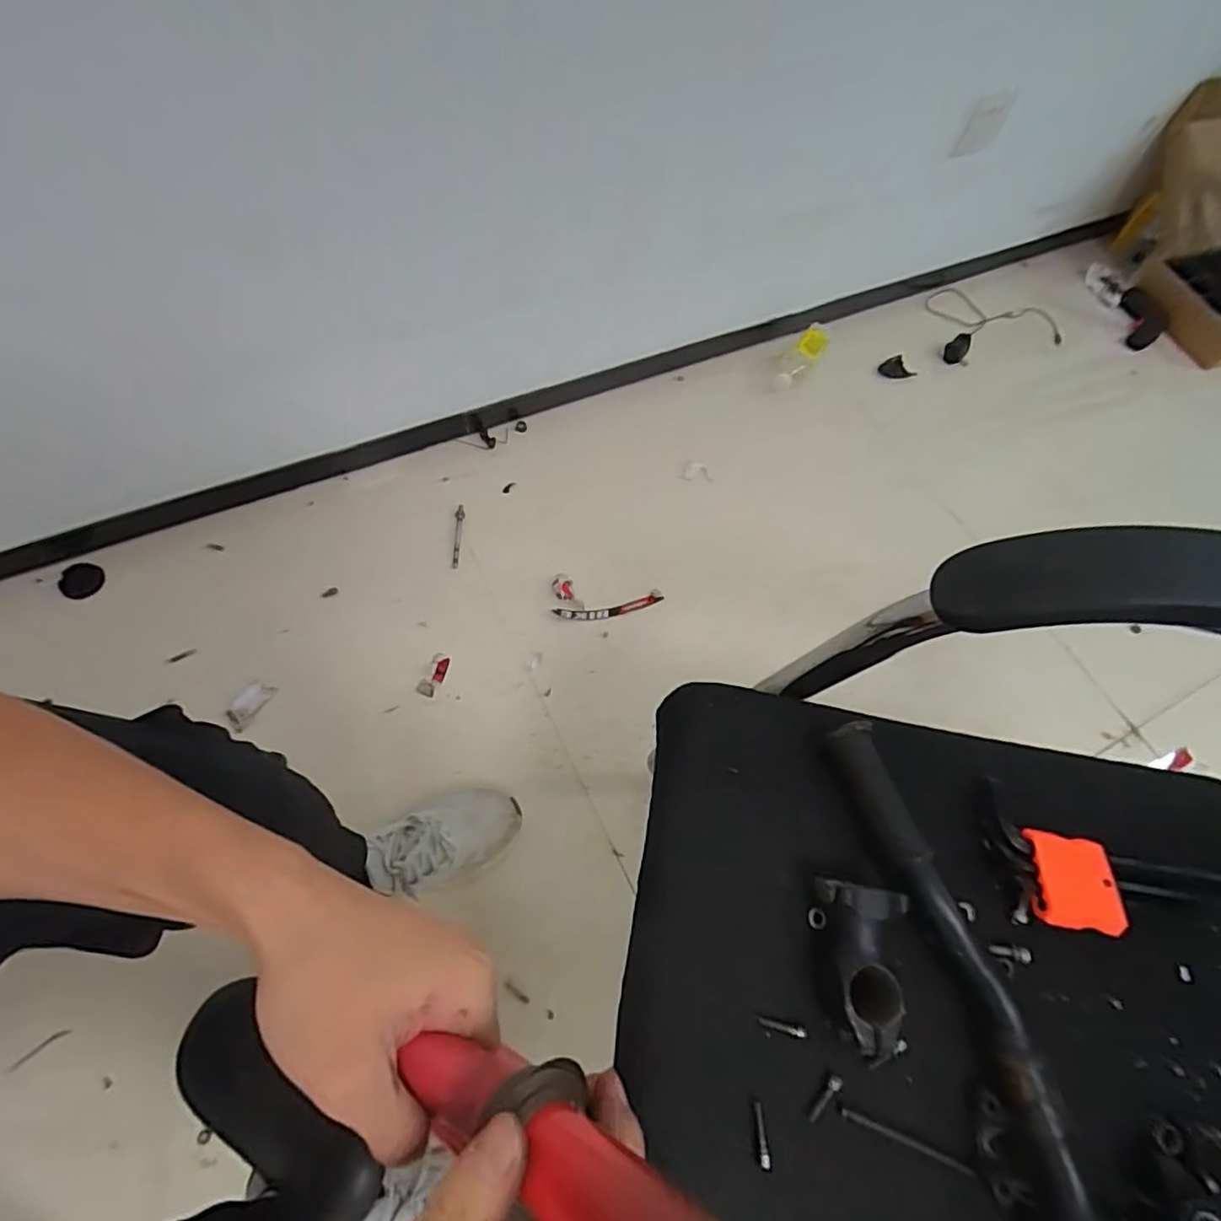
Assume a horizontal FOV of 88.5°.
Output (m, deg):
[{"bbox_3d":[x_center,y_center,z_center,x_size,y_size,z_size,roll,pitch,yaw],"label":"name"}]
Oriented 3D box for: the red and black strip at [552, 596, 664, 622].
[{"bbox_3d":[-0.001,-0.001,0.960,0.166,0.006,0.026,-8,66,-9],"label":"red and black strip"}]

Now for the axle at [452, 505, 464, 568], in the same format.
[{"bbox_3d":[-0.243,-0.117,0.997,0.012,0.019,0.120,2,64,-5],"label":"axle"}]

